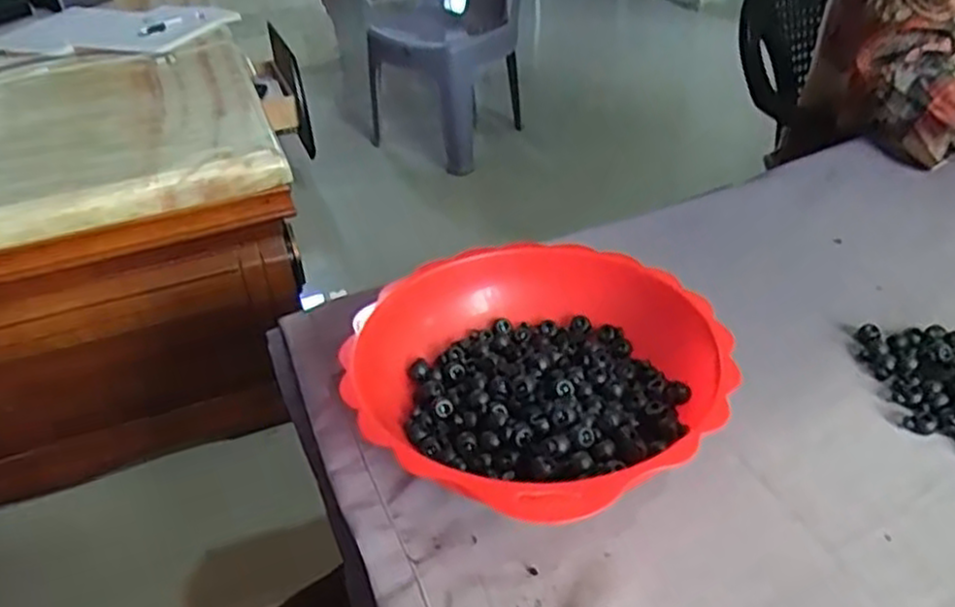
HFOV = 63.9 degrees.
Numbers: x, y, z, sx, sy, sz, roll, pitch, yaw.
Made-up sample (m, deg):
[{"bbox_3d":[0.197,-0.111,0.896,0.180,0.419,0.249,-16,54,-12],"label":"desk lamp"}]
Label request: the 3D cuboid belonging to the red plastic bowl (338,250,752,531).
[{"bbox_3d":[0.036,0.057,0.506,0.236,0.072,0.230,-3,35,2],"label":"red plastic bowl"}]

